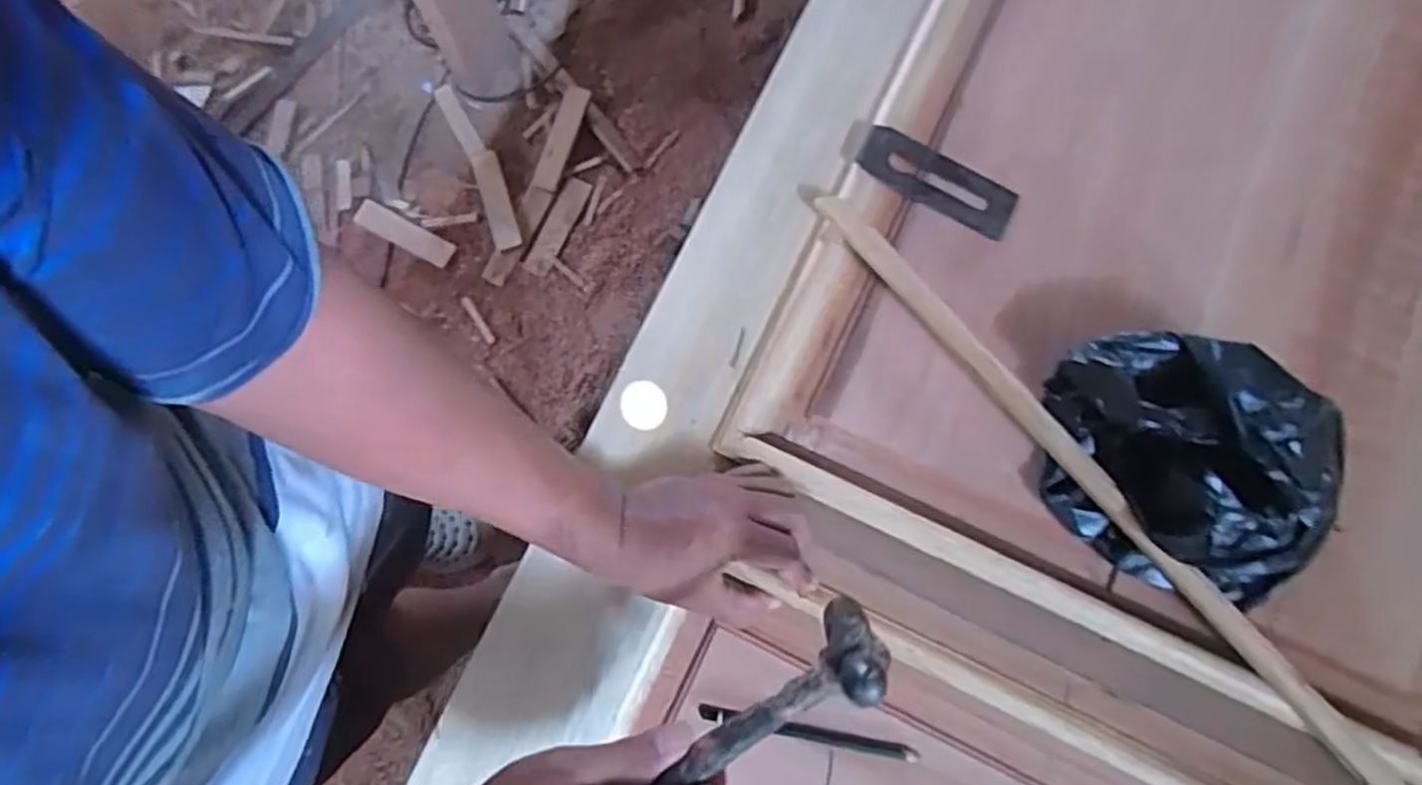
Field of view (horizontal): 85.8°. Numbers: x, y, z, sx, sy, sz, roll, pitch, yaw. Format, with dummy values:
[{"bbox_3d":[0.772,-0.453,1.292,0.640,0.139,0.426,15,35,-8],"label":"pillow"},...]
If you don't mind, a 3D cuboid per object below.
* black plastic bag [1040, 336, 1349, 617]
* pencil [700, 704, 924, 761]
[{"bbox_3d":[0.316,0.048,0.514,0.175,0.107,0.152,16,79,3],"label":"black plastic bag"},{"bbox_3d":[0.071,0.238,0.532,0.145,0.004,0.011,11,78,2],"label":"pencil"}]

